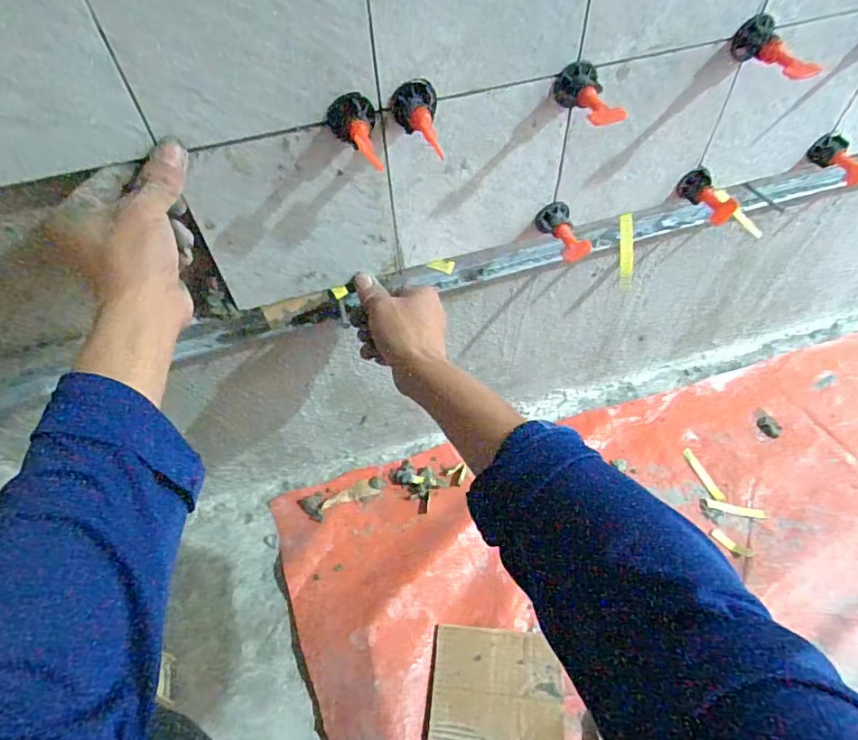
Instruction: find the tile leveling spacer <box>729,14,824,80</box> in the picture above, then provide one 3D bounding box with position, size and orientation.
[{"bbox_3d":[0.258,-0.236,0.391,0.029,0.028,0.063,-14,54,-8],"label":"tile leveling spacer"}]

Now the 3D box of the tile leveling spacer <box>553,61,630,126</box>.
[{"bbox_3d":[0.117,-0.197,0.383,0.034,0.029,0.052,-11,54,-6],"label":"tile leveling spacer"}]

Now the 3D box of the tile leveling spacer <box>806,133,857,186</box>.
[{"bbox_3d":[0.409,-0.207,0.517,0.031,0.030,0.058,-24,56,-15],"label":"tile leveling spacer"}]

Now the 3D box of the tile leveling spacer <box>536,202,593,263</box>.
[{"bbox_3d":[0.124,-0.124,0.476,0.032,0.027,0.055,-15,54,-8],"label":"tile leveling spacer"}]

